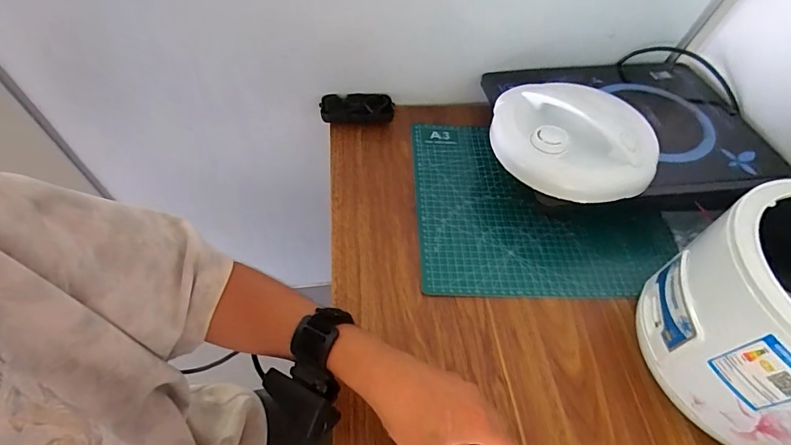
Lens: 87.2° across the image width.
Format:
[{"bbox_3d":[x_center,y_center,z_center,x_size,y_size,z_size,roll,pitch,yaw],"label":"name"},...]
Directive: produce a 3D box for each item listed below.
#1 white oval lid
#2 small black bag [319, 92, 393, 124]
[{"bbox_3d":[0.228,-0.118,0.536,0.197,0.045,0.206,11,53,5],"label":"white oval lid"},{"bbox_3d":[-0.061,-0.180,0.666,0.113,0.025,0.055,-1,52,-4],"label":"small black bag"}]

